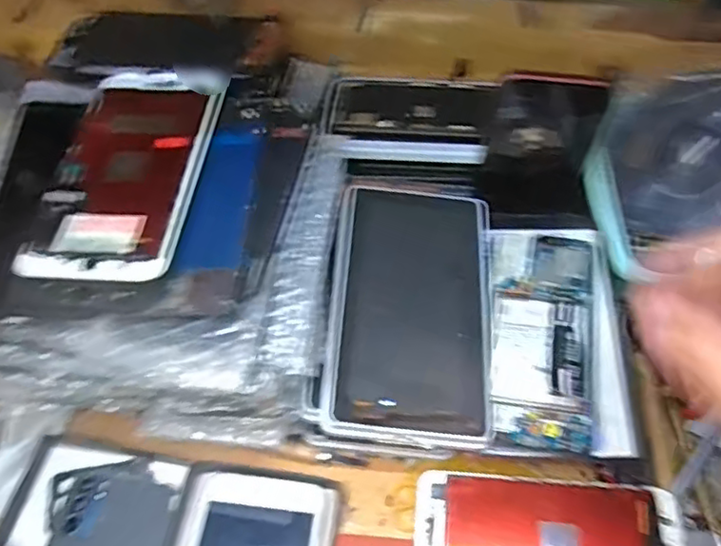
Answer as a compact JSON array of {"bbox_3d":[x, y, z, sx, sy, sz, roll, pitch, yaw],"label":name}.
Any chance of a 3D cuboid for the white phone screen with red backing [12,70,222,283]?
[{"bbox_3d":[-0.127,-0.061,0.352,0.076,0.010,0.150,4,56,2],"label":"white phone screen with red backing"}]

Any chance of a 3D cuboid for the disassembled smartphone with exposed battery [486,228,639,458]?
[{"bbox_3d":[0.131,0.038,0.419,0.090,0.016,0.162,4,61,5],"label":"disassembled smartphone with exposed battery"}]

